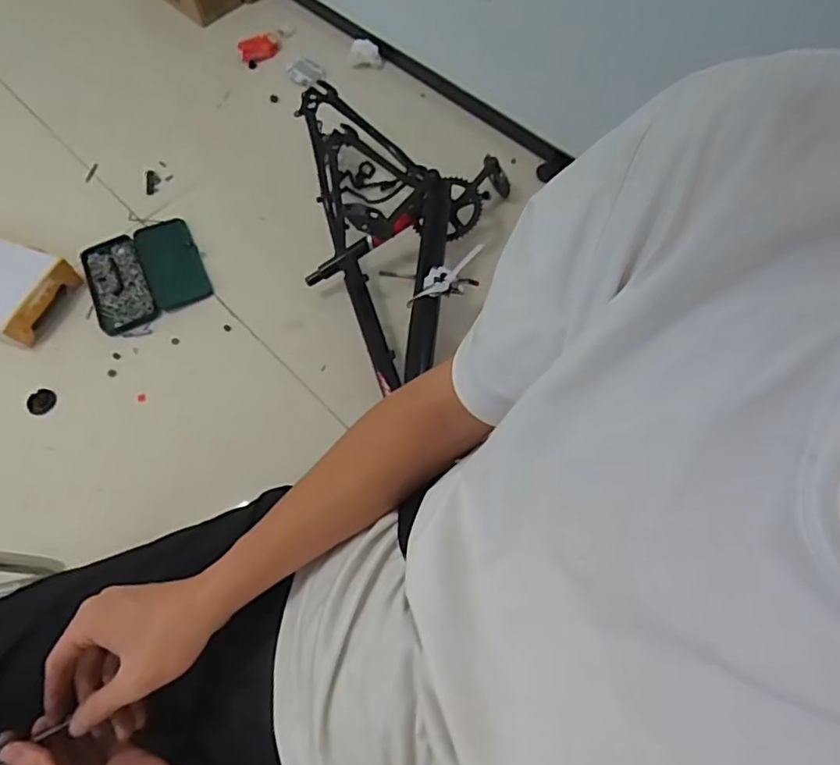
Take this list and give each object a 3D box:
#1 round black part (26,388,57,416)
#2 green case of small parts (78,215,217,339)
[{"bbox_3d":[-0.770,0.038,1.178,0.055,0.018,0.055,-1,62,1],"label":"round black part"},{"bbox_3d":[-0.620,-0.253,1.307,0.241,0.026,0.264,-24,64,-9],"label":"green case of small parts"}]

